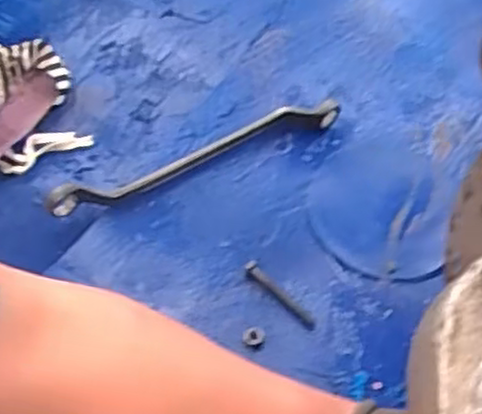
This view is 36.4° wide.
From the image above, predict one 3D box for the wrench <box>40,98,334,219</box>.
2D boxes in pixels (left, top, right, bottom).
[{"bbox_3d":[-0.043,-0.054,0.768,0.323,0.037,0.027,-21,57,-15],"label":"wrench"}]

